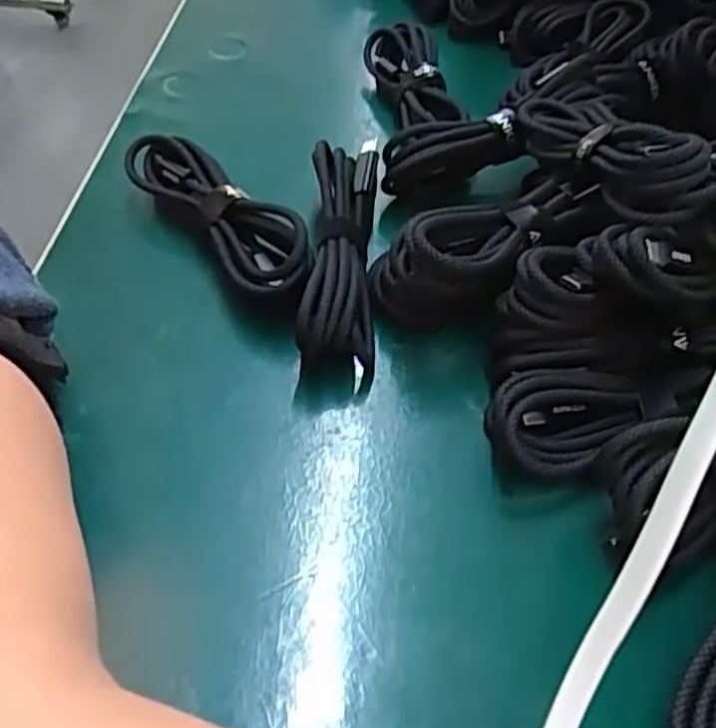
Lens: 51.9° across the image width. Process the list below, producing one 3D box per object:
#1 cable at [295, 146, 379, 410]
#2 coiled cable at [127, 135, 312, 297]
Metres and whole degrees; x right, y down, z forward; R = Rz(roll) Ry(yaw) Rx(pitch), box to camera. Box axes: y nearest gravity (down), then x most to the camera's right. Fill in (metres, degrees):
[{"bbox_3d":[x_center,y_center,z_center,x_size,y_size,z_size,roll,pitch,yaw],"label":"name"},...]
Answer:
[{"bbox_3d":[-0.007,-0.041,0.284,0.026,0.037,0.112,2,48,1],"label":"cable"},{"bbox_3d":[-0.056,-0.062,0.298,0.030,0.028,0.110,-31,56,-25],"label":"coiled cable"}]

